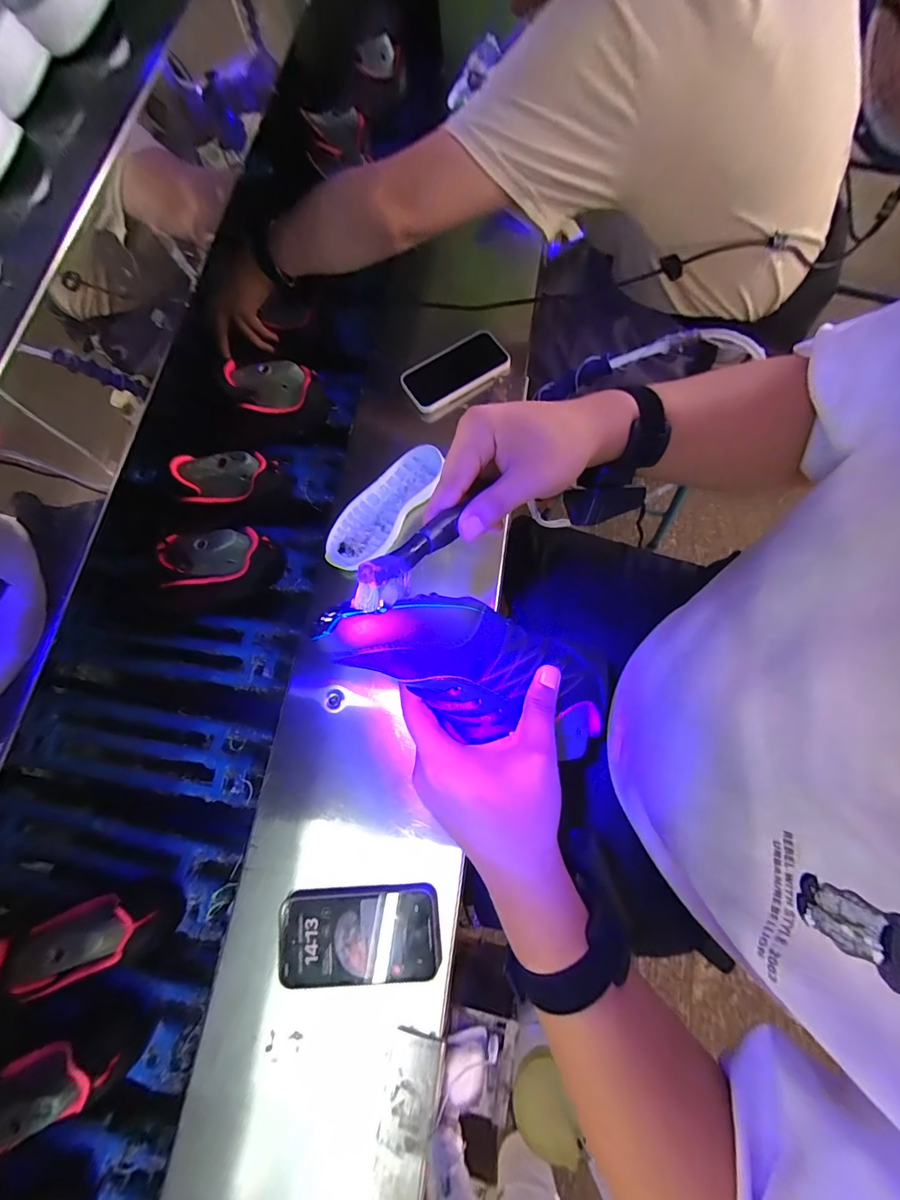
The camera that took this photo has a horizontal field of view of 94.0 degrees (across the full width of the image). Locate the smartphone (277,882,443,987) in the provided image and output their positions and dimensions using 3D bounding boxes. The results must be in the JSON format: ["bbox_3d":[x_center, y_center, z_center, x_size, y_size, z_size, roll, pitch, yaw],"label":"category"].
[{"bbox_3d":[-0.093,0.341,0.428,0.164,0.015,0.081,-7,73,3],"label":"smartphone"}]

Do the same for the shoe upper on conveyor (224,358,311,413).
[{"bbox_3d":[-0.256,-0.304,0.599,0.109,0.049,0.056,-5,75,-2],"label":"shoe upper on conveyor"}]

